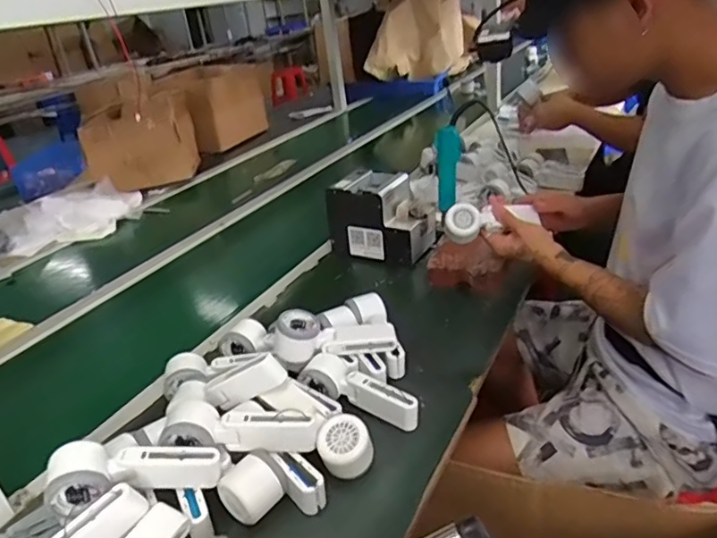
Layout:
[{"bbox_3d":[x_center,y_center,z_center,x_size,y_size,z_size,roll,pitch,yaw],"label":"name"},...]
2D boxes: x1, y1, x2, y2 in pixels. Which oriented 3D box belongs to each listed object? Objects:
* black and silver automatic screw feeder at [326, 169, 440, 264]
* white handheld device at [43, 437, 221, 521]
[{"bbox_3d":[0.048,-0.107,1.110,0.195,0.138,0.129,6,31,23],"label":"black and silver automatic screw feeder"},{"bbox_3d":[-0.229,0.211,0.573,0.167,0.053,0.052,1,26,-16],"label":"white handheld device"}]

